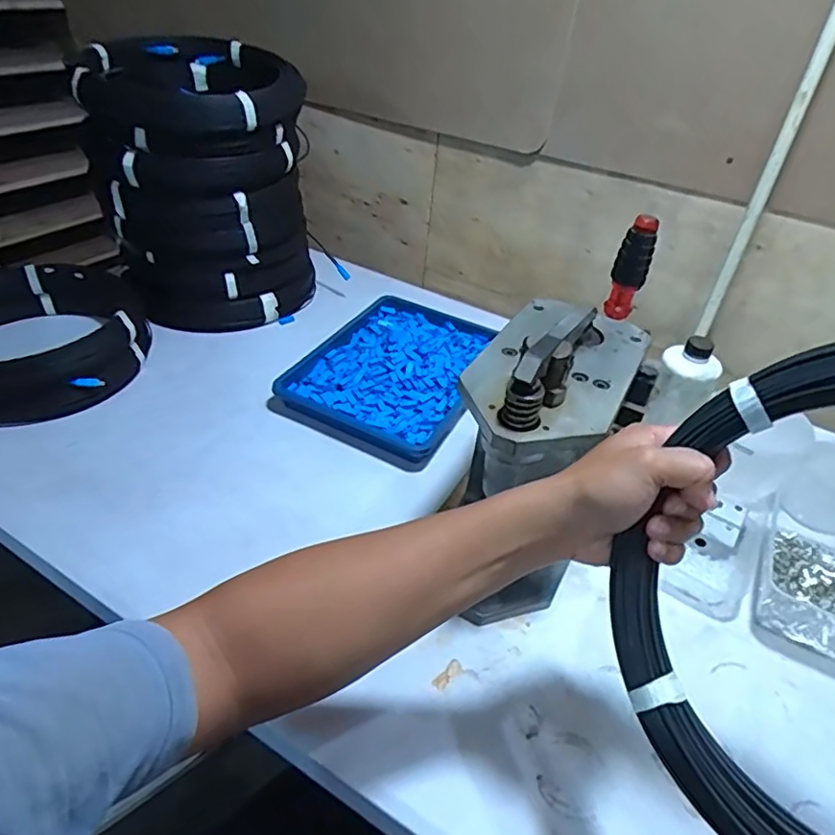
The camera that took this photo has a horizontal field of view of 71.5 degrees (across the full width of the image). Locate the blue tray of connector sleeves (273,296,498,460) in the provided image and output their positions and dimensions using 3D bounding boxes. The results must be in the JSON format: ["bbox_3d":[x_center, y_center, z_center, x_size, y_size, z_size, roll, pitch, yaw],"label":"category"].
[{"bbox_3d":[-0.023,-0.078,0.875,0.238,0.038,0.327,21,41,17],"label":"blue tray of connector sleeves"}]

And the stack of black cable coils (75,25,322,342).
[{"bbox_3d":[-0.320,-0.335,0.895,0.275,0.379,0.247,-20,46,-28],"label":"stack of black cable coils"}]

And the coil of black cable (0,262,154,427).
[{"bbox_3d":[-0.518,-0.104,0.790,0.269,0.104,0.255,4,39,-3],"label":"coil of black cable"}]

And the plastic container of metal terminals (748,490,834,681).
[{"bbox_3d":[0.445,0.178,0.638,0.131,0.039,0.222,23,42,20],"label":"plastic container of metal terminals"}]

